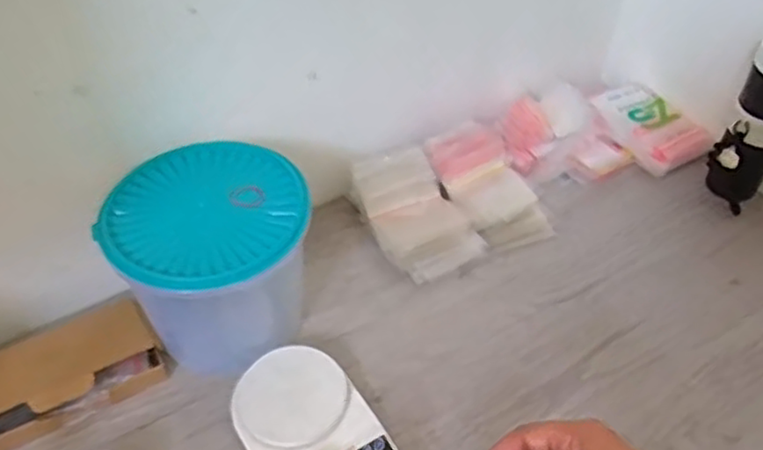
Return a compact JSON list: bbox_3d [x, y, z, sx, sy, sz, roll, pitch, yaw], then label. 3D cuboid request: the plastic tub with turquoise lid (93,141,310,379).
[{"bbox_3d":[-0.184,0.046,0.765,0.192,0.196,0.184,1,46,-1],"label":"plastic tub with turquoise lid"}]

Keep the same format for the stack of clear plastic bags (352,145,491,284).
[{"bbox_3d":[0.045,-0.019,0.888,0.118,0.064,0.173,-20,50,-19],"label":"stack of clear plastic bags"}]

